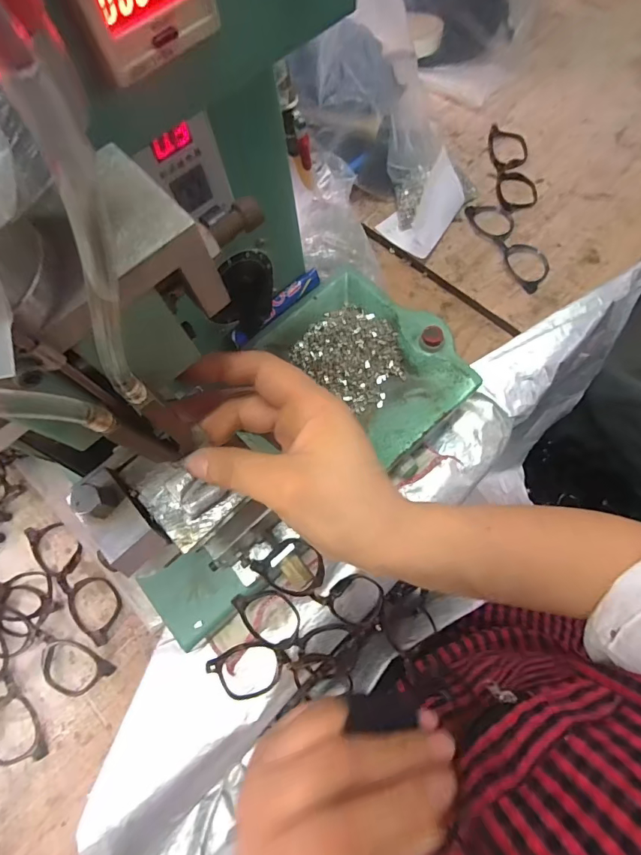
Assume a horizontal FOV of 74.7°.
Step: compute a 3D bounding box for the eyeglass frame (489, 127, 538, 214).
[{"bbox_3d":[0.300,-0.407,0.656,0.066,0.010,0.183,2,72,5],"label":"eyeglass frame"}]

